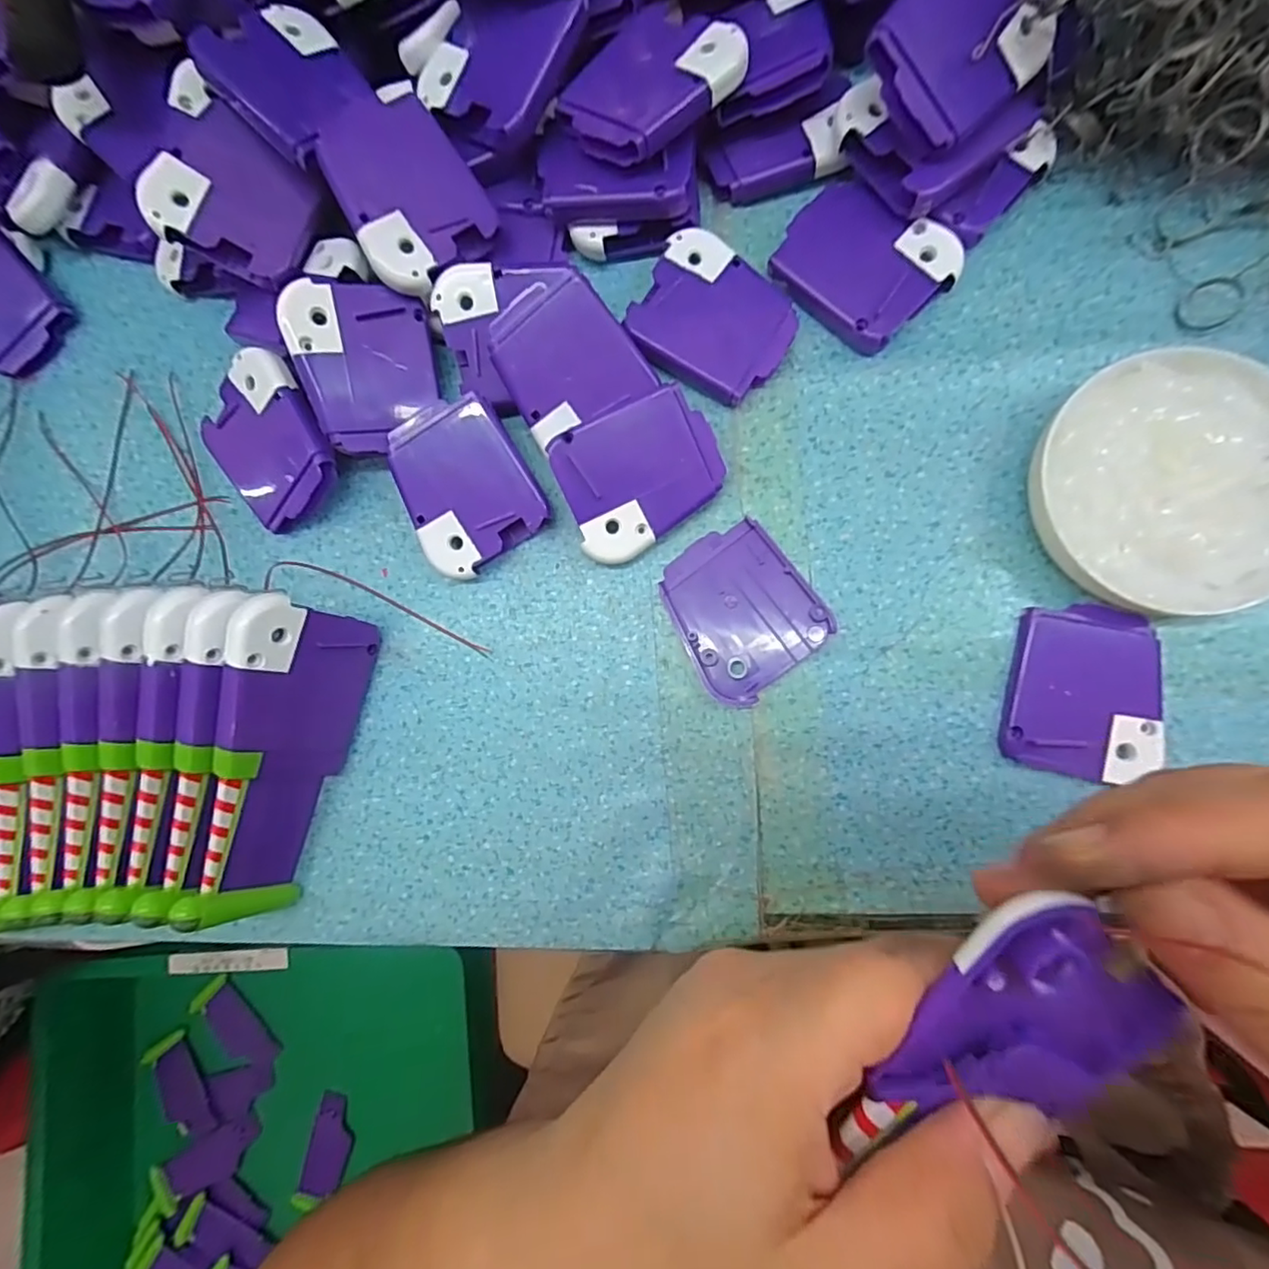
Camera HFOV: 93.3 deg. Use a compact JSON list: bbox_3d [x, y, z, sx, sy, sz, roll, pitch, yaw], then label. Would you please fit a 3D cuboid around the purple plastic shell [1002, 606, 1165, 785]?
[{"bbox_3d":[0.163,0.020,0.216,0.050,0.008,0.060,9,87,6],"label":"purple plastic shell"}]

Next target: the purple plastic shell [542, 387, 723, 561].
[{"bbox_3d":[0.003,-0.061,0.228,0.060,0.004,0.050,-28,102,0],"label":"purple plastic shell"}]

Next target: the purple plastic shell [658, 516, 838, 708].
[{"bbox_3d":[0.040,-0.009,0.231,0.052,0.008,0.060,-38,84,2],"label":"purple plastic shell"}]

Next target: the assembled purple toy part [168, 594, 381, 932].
[{"bbox_3d":[-0.137,0.046,0.226,0.018,0.052,0.116,17,90,34],"label":"assembled purple toy part"}]

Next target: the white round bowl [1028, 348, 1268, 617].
[{"bbox_3d":[0.187,-0.051,0.211,0.088,0.024,0.089,0,86,6],"label":"white round bowl"}]

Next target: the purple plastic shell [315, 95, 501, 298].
[{"bbox_3d":[-0.087,-0.169,0.226,0.051,0.009,0.062,-34,102,-12],"label":"purple plastic shell"}]

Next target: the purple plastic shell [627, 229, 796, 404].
[{"bbox_3d":[0.031,-0.123,0.238,0.059,0.015,0.055,32,90,7],"label":"purple plastic shell"}]

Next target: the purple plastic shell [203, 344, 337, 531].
[{"bbox_3d":[-0.150,-0.078,0.248,0.057,0.016,0.061,-36,86,25],"label":"purple plastic shell"}]

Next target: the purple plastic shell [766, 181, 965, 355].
[{"bbox_3d":[0.089,-0.146,0.235,0.055,0.012,0.060,-41,84,2],"label":"purple plastic shell"}]

